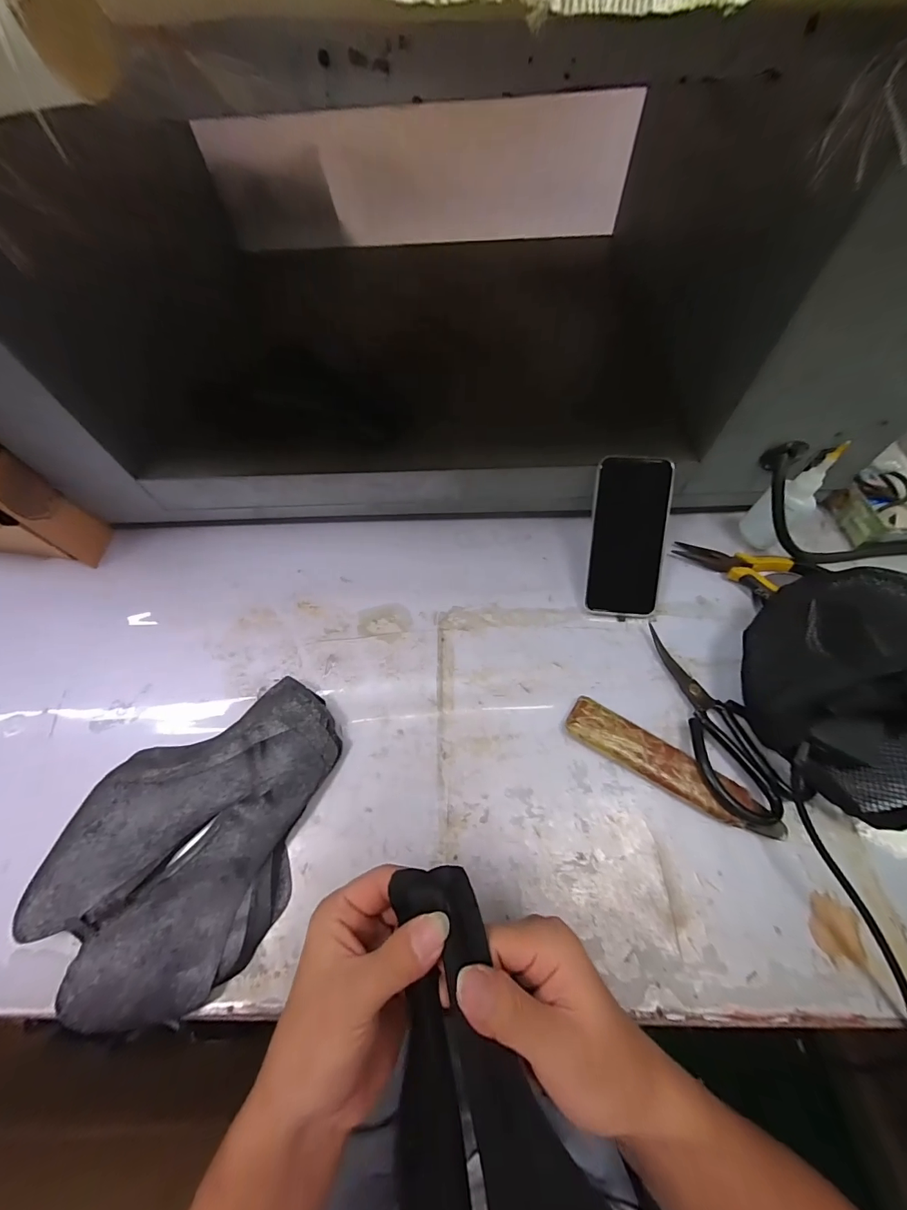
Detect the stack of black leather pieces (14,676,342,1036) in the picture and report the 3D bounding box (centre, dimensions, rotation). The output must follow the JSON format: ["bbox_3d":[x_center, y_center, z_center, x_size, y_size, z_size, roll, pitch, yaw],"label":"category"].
[{"bbox_3d":[-0.215,0.203,0.358,0.256,0.022,0.199,-24,64,-9],"label":"stack of black leather pieces"}]

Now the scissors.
[{"bbox_3d":[0.232,0.104,0.384,0.064,0.023,0.177,-16,63,-5],"label":"scissors"}]

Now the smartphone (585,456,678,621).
[{"bbox_3d":[0.186,-0.070,0.442,0.077,0.011,0.163,3,99,4],"label":"smartphone"}]

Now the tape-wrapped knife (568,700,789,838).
[{"bbox_3d":[0.192,0.145,0.368,0.188,0.022,0.038,29,68,16],"label":"tape-wrapped knife"}]

